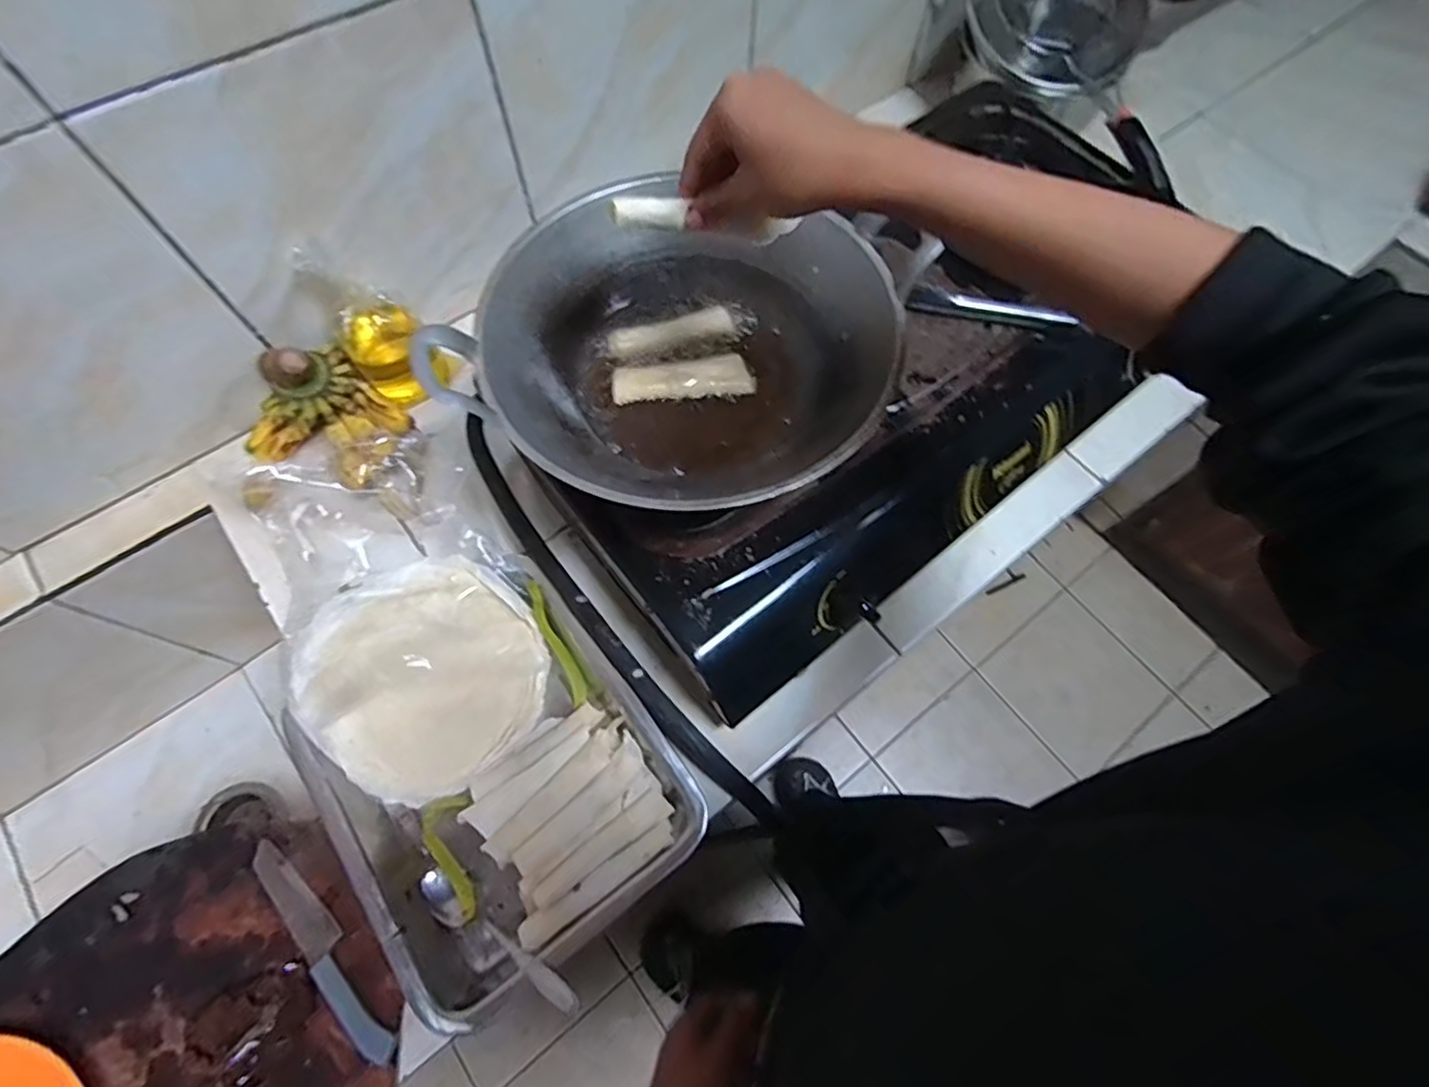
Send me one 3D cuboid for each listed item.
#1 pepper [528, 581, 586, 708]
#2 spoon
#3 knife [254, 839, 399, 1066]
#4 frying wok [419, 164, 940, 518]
[{"bbox_3d":[-0.141,0.089,0.576,0.015,0.007,0.116,-26,85,-12],"label":"pepper"},{"bbox_3d":[-0.160,0.294,0.478,0.159,0.028,0.026,20,66,26],"label":"spoon"},{"bbox_3d":[-0.289,0.296,0.473,0.025,0.015,0.181,-40,73,-17],"label":"knife"},{"bbox_3d":[-0.024,-0.145,0.488,0.285,0.087,0.284,1,66,-1],"label":"frying wok"}]

